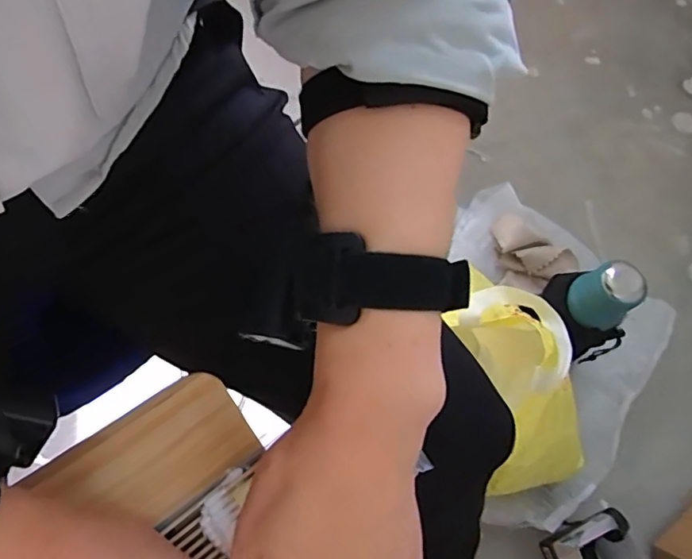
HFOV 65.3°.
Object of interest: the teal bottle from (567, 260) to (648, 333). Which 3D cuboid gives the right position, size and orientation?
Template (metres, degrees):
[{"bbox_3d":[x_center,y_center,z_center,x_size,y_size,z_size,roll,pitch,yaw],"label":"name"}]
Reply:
[{"bbox_3d":[0.343,0.017,0.715,0.068,0.080,0.073,-37,77,-20],"label":"teal bottle"}]

